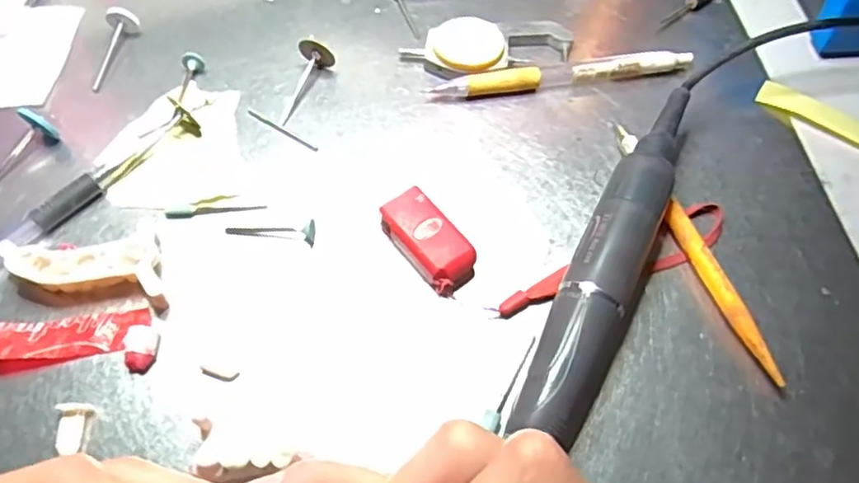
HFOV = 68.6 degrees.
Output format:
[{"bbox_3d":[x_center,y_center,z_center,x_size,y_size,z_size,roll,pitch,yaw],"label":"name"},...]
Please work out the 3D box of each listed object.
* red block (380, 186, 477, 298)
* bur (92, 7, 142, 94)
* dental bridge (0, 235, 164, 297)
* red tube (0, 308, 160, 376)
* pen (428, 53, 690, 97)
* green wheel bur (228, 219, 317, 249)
[{"bbox_3d":[-0.001,0.002,0.272,0.024,0.020,0.044,-34,66,-20],"label":"red block"},{"bbox_3d":[-0.168,-0.102,0.333,0.014,0.017,0.049,6,60,1],"label":"bur"},{"bbox_3d":[-0.141,0.011,0.260,0.065,0.016,0.025,1,60,-1],"label":"dental bridge"},{"bbox_3d":[-0.142,0.039,0.248,0.066,0.010,0.025,-3,60,-4],"label":"red tube"},{"bbox_3d":[0.070,-0.086,0.329,0.138,0.013,0.010,-9,60,-7],"label":"pen"},{"bbox_3d":[-0.070,-0.006,0.278,0.039,0.008,0.009,9,60,3],"label":"green wheel bur"}]

